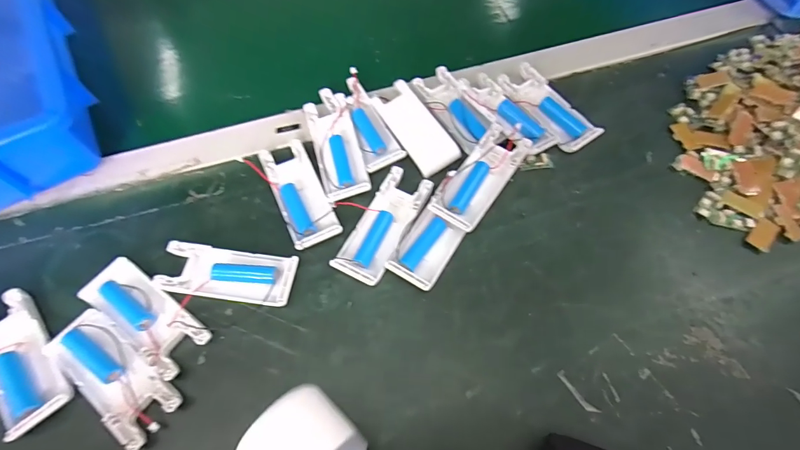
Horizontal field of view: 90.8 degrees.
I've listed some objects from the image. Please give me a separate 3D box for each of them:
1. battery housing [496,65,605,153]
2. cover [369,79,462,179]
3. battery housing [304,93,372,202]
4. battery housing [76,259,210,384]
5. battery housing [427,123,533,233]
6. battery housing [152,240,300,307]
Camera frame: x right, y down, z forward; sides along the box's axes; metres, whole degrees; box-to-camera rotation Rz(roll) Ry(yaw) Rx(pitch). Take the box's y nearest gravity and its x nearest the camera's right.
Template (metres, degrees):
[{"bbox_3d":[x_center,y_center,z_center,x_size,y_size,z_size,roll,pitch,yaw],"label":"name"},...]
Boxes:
[{"bbox_3d":[0.143,-0.114,0.383,0.042,0.017,0.103,-32,66,-13],"label":"battery housing"},{"bbox_3d":[0.013,-0.092,0.367,0.041,0.012,0.097,-30,65,-13],"label":"cover"},{"bbox_3d":[-0.057,-0.071,0.357,0.040,0.017,0.101,-16,63,-6],"label":"battery housing"},{"bbox_3d":[-0.190,0.068,0.295,0.101,0.016,0.039,33,69,18],"label":"battery housing"},{"bbox_3d":[0.066,-0.042,0.336,0.046,0.027,0.102,33,69,18],"label":"battery housing"},{"bbox_3d":[-0.134,0.038,0.310,0.103,0.013,0.042,6,63,6],"label":"battery housing"}]

